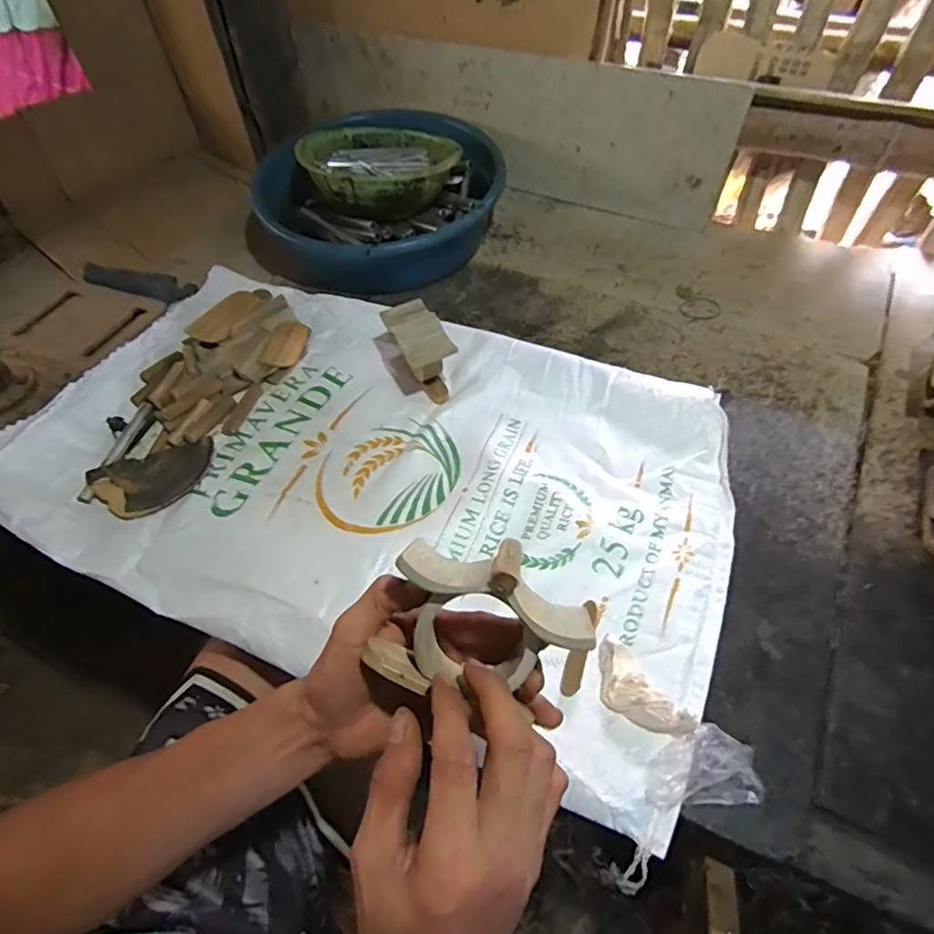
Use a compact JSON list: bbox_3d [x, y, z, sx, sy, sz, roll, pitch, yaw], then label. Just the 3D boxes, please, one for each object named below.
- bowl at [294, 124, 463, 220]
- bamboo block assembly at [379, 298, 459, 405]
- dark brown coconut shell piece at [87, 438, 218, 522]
[{"bbox_3d":[-0.125,-0.428,0.807,0.202,0.067,0.221,-1,58,2],"label":"bowl"},{"bbox_3d":[-0.054,-0.132,0.650,0.055,0.073,0.107,-22,55,-13],"label":"bamboo block assembly"},{"bbox_3d":[-0.324,0.011,0.591,0.117,0.019,0.070,-24,56,-15],"label":"dark brown coconut shell piece"}]

